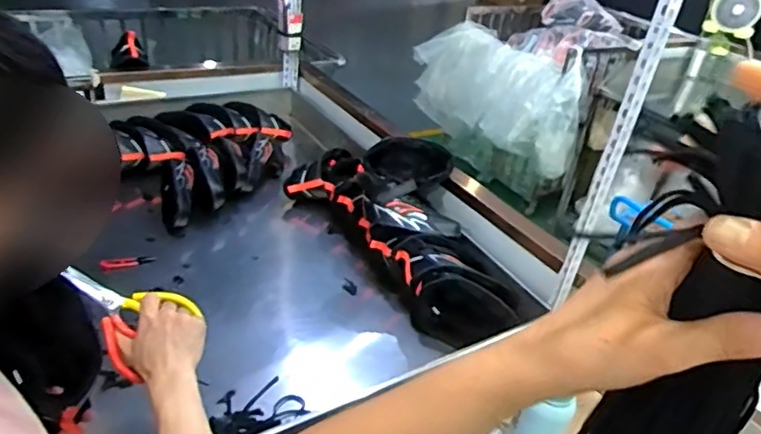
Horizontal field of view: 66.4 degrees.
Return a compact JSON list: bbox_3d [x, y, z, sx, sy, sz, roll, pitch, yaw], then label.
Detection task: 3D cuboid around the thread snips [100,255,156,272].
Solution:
[{"bbox_3d":[-0.504,0.091,1.160,0.029,0.004,0.137,30,11,14],"label":"thread snips"}]

